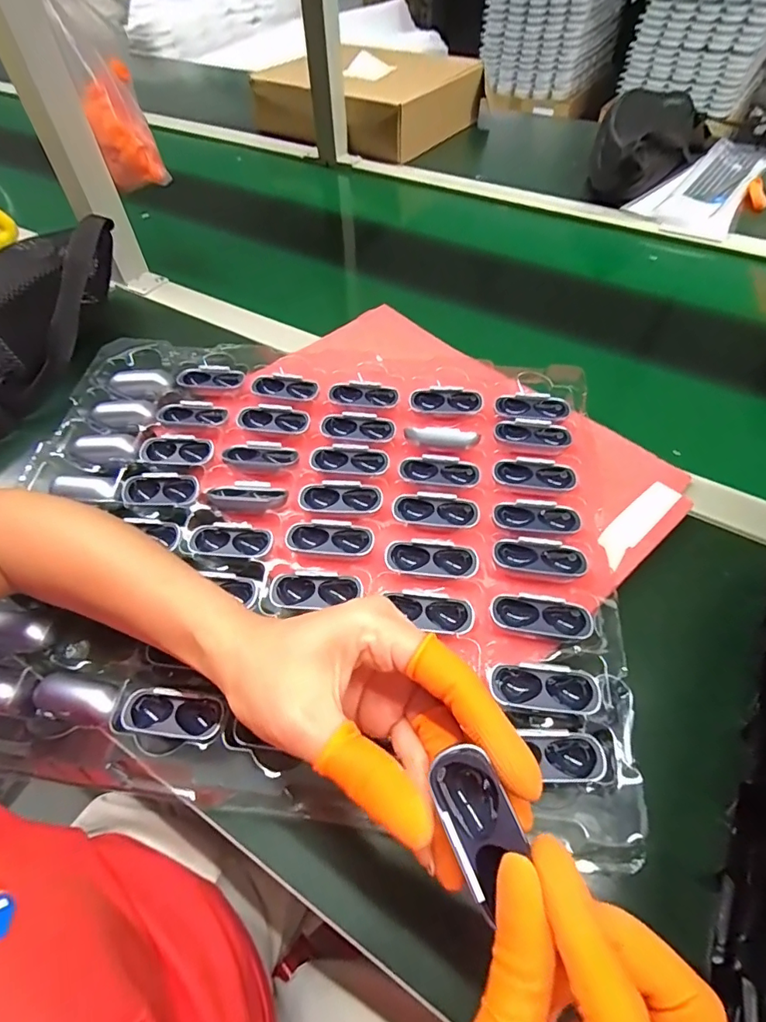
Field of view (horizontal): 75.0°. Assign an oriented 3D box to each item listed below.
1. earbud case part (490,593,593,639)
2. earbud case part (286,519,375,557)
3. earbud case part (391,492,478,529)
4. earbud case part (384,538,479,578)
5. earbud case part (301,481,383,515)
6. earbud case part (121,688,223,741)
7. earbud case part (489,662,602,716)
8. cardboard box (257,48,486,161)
[{"bbox_3d":[0.097,0.066,0.307,0.059,0.014,0.023,7,54,8],"label":"earbud case part"},{"bbox_3d":[-0.037,0.019,0.346,0.059,0.015,0.022,1,53,3],"label":"earbud case part"},{"bbox_3d":[0.037,0.000,0.355,0.058,0.011,0.025,4,54,5],"label":"earbud case part"},{"bbox_3d":[0.032,0.032,0.333,0.060,0.009,0.025,6,54,7],"label":"earbud case part"},{"bbox_3d":[-0.031,-0.009,0.363,0.059,0.012,0.024,-1,53,2],"label":"earbud case part"},{"bbox_3d":[-0.122,0.118,0.291,0.058,0.012,0.025,5,54,6],"label":"earbud case part"},{"bbox_3d":[0.090,0.100,0.281,0.059,0.011,0.024,2,54,4],"label":"earbud case part"},{"bbox_3d":[-0.029,-0.741,0.887,0.320,0.081,0.270,31,60,23],"label":"cardboard box"}]

